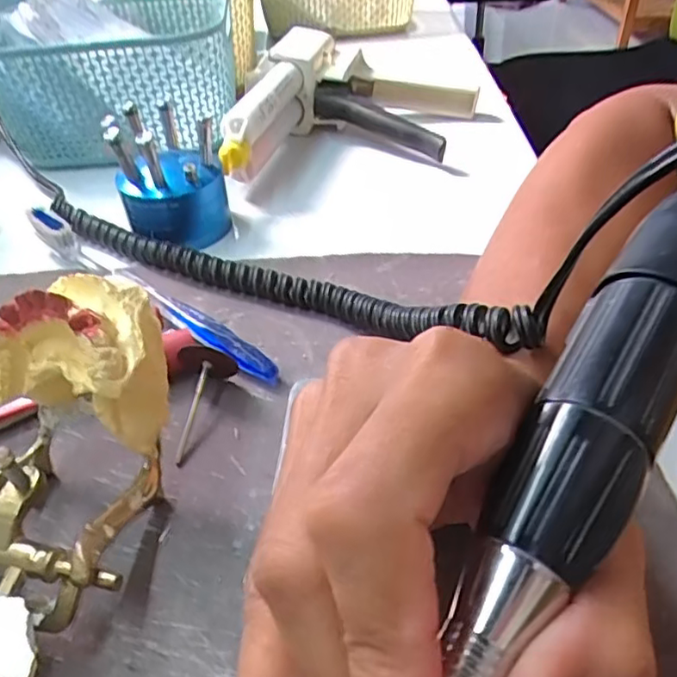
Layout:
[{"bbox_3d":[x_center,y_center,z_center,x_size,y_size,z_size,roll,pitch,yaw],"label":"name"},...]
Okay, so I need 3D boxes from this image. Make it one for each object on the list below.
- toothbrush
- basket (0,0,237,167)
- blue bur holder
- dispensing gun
[{"bbox_3d":[-0.098,-0.025,0.305,0.182,0.024,0.012,28,50,30],"label":"toothbrush"},{"bbox_3d":[-0.157,-0.189,0.454,0.157,0.082,0.122,-7,42,-3],"label":"basket"},{"bbox_3d":[-0.095,-0.093,0.350,0.055,0.064,0.057,-11,42,-9],"label":"blue bur holder"},{"bbox_3d":[0.013,-0.161,0.429,0.152,0.055,0.187,6,43,11],"label":"dispensing gun"}]

